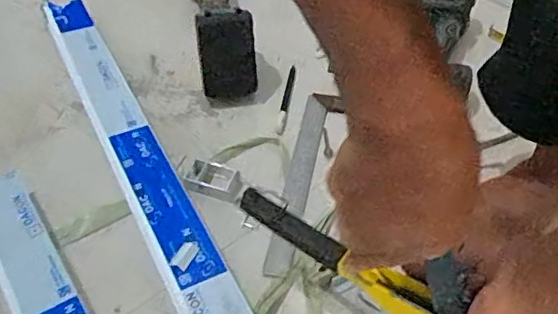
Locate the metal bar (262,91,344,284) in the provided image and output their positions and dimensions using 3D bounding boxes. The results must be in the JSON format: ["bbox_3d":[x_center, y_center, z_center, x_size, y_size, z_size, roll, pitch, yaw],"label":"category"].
[{"bbox_3d":[0.029,0.012,0.728,0.036,0.009,0.307,11,47,8],"label":"metal bar"}]

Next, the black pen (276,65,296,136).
[{"bbox_3d":[0.009,-0.080,0.825,0.012,0.017,0.138,7,47,5],"label":"black pen"}]

